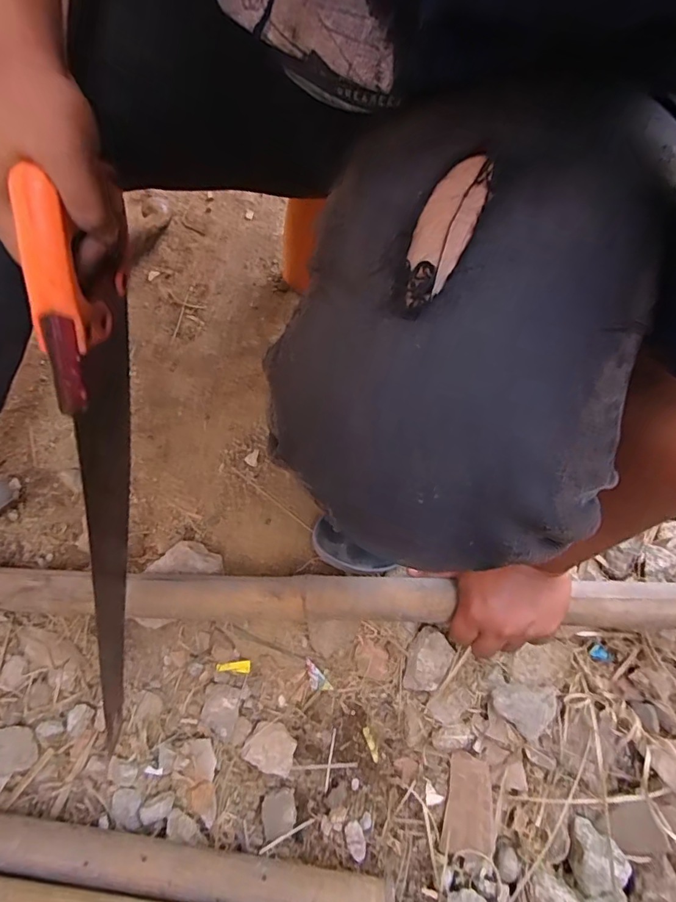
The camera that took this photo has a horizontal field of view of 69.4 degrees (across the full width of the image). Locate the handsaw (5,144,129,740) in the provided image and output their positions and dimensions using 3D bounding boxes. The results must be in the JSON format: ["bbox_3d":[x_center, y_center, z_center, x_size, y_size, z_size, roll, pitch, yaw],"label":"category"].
[{"bbox_3d":[-0.192,0.030,0.414,0.032,0.111,0.447,10,115,4],"label":"handsaw"}]

